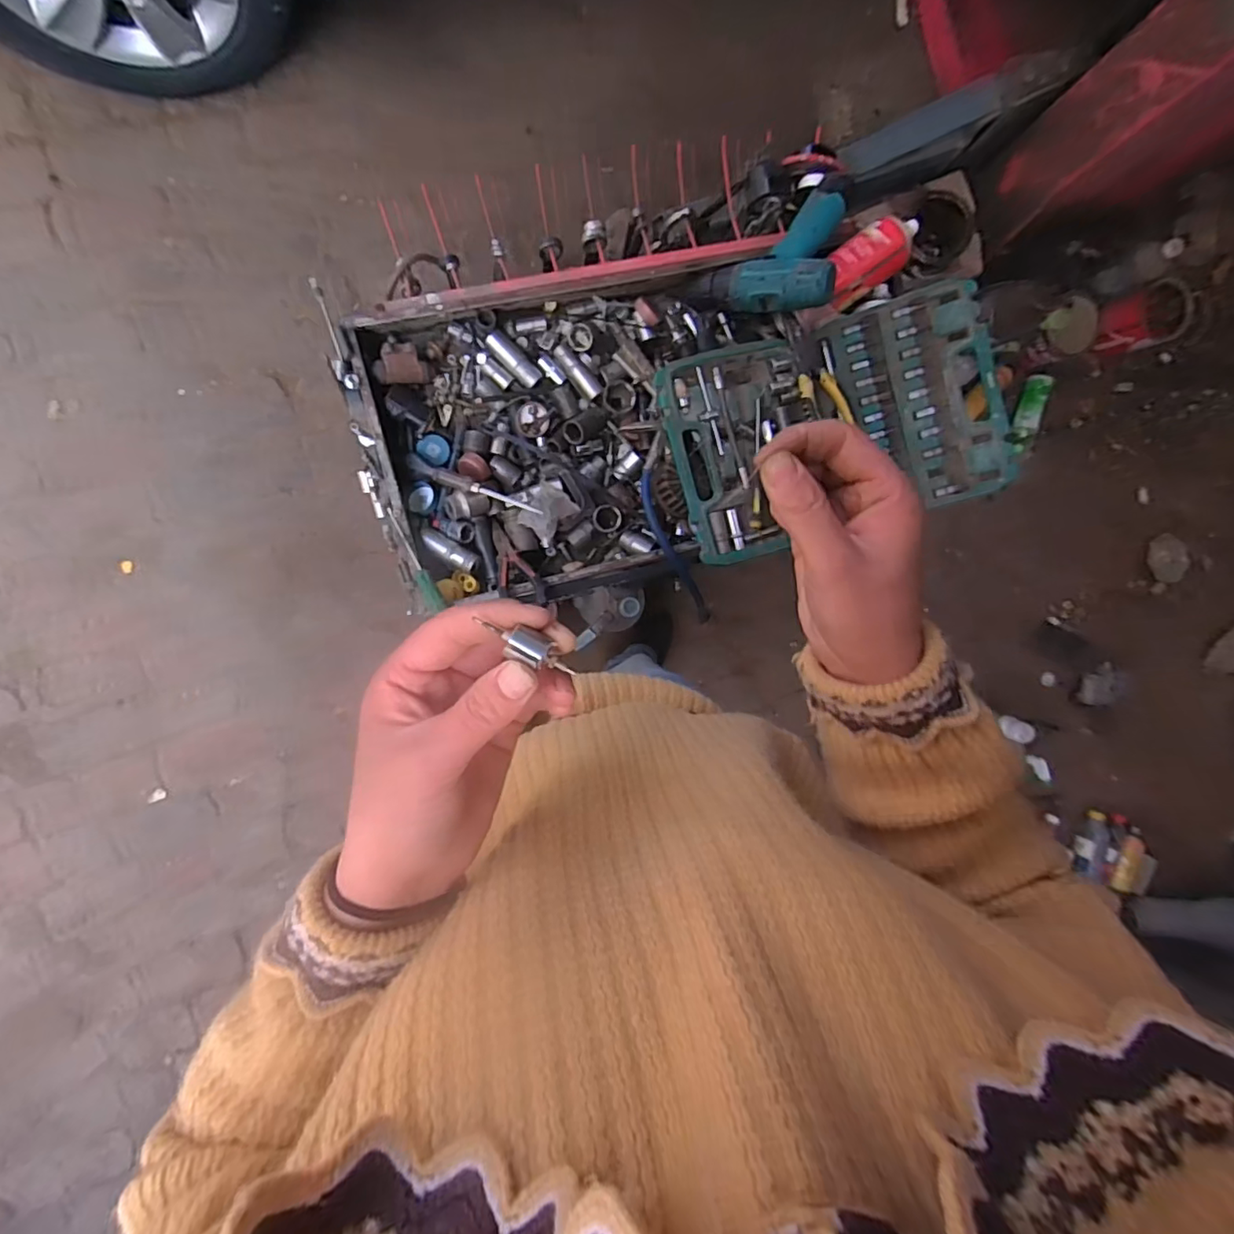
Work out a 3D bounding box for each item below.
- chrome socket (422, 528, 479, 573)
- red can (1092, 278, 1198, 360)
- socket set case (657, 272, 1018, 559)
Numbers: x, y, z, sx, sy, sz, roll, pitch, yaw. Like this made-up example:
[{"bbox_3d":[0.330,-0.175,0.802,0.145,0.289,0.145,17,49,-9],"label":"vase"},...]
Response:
[{"bbox_3d":[-0.202,-0.082,0.687,0.076,0.019,0.026,33,87,-9],"label":"chrome socket"},{"bbox_3d":[1.206,-0.681,1.304,0.159,0.130,0.128,-20,95,-7],"label":"red can"},{"bbox_3d":[0.250,-0.225,0.663,0.371,0.048,0.249,-15,87,8],"label":"socket set case"}]

